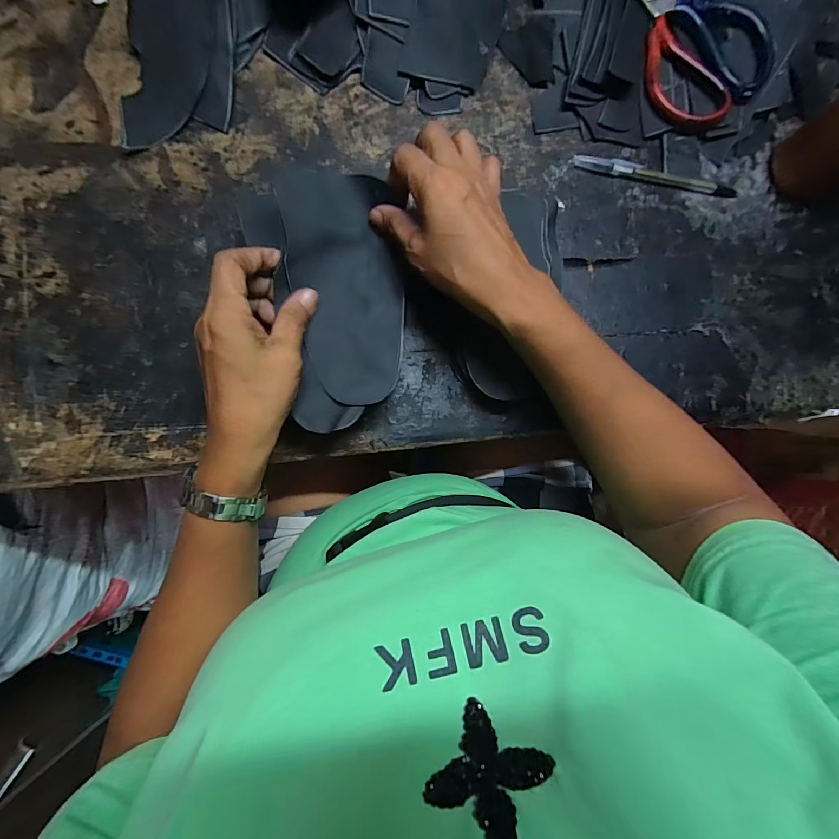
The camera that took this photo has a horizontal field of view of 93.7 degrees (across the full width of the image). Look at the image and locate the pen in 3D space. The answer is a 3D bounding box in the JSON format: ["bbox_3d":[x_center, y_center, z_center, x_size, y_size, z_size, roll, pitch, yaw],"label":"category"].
[{"bbox_3d":[0.216,-0.222,0.357,0.152,0.007,0.016,7,86,-5],"label":"pen"}]

